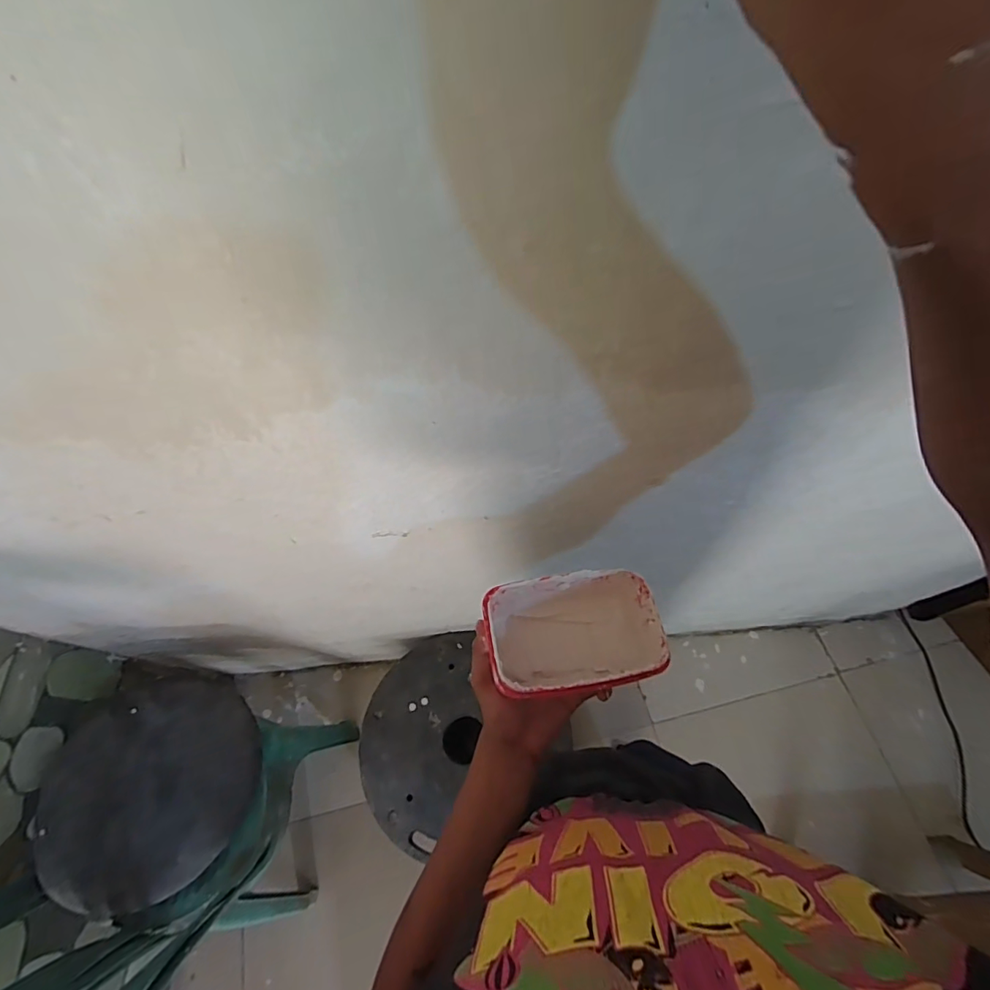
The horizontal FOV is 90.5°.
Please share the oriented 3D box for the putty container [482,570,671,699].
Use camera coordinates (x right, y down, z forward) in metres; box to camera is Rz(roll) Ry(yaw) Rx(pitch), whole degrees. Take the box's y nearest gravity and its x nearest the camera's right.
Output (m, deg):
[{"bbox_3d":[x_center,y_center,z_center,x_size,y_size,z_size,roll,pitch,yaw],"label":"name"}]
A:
[{"bbox_3d":[0.074,0.130,0.463,0.151,0.082,0.099,-10,63,-3],"label":"putty container"}]

